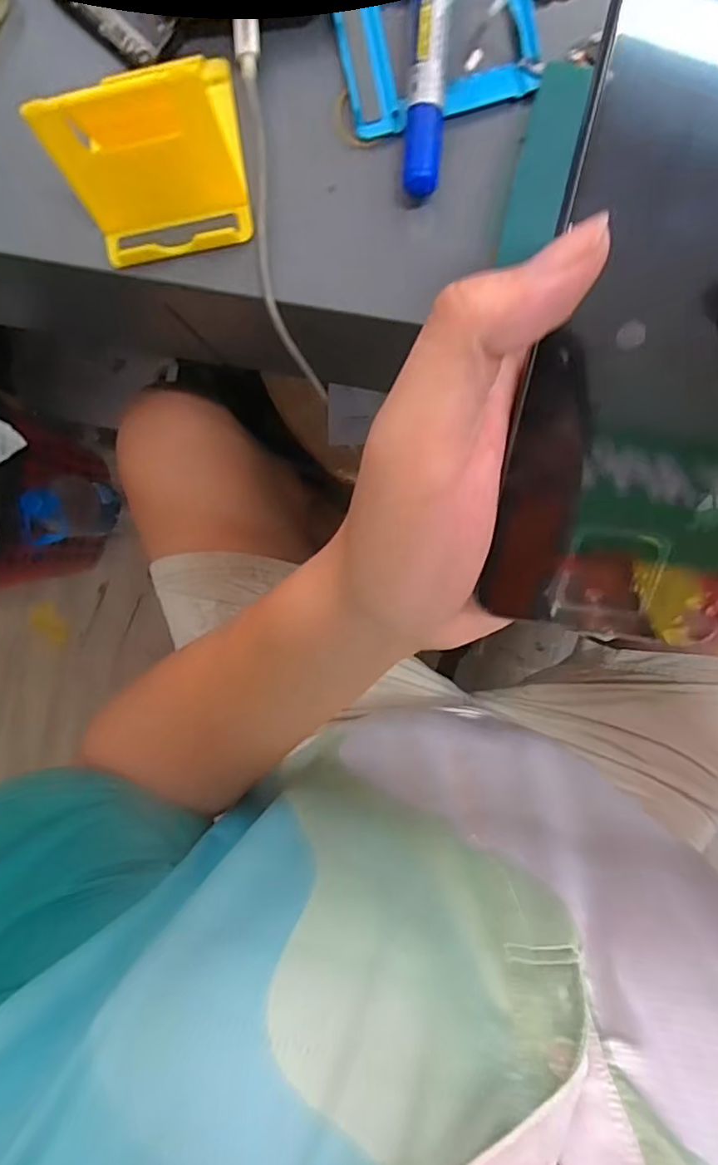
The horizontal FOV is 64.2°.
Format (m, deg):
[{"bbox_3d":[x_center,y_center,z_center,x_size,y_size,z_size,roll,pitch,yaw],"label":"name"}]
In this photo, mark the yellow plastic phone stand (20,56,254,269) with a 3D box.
[{"bbox_3d":[-0.091,-0.195,0.243,0.072,0.056,0.084,-9,92,6],"label":"yellow plastic phone stand"}]

